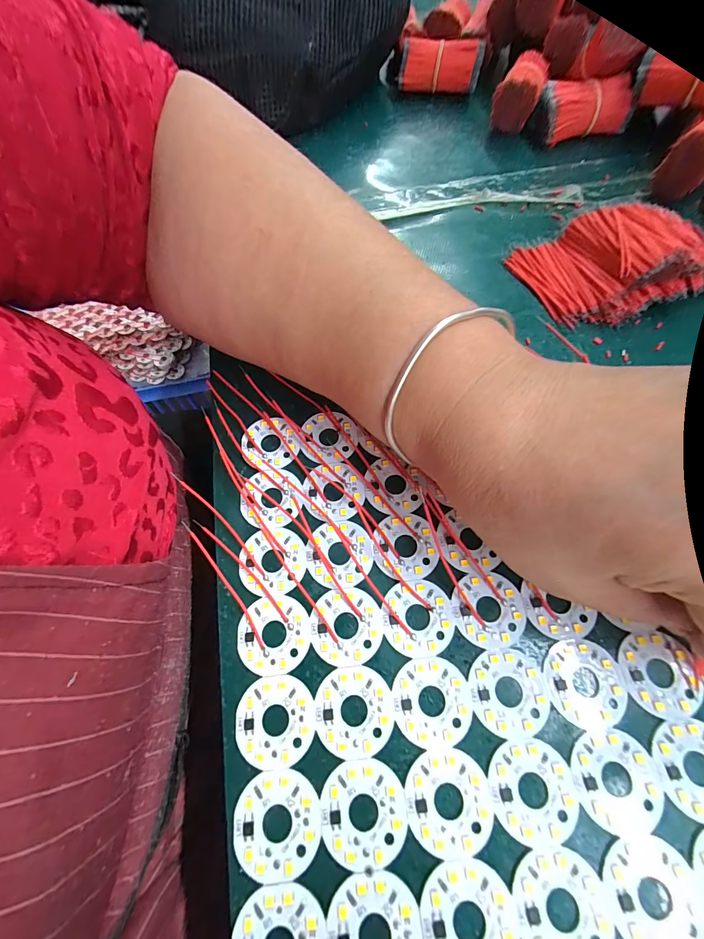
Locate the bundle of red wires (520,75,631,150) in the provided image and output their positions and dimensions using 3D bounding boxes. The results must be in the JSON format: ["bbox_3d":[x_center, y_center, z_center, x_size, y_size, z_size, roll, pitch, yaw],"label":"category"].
[{"bbox_3d":[0.182,-0.289,0.294,0.077,0.033,0.026,-11,66,-3],"label":"bundle of red wires"}]

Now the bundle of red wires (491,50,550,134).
[{"bbox_3d":[0.143,-0.323,0.312,0.037,0.036,0.060,17,68,10],"label":"bundle of red wires"}]

